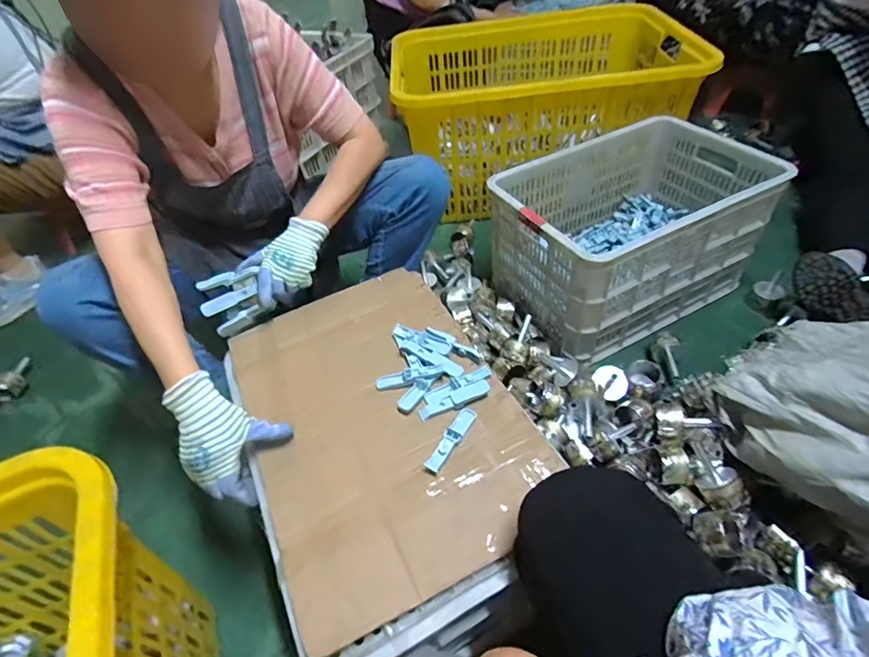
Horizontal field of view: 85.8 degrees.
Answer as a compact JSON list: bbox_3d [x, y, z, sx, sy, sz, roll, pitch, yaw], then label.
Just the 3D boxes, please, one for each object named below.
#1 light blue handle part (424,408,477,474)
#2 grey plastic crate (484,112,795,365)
[{"bbox_3d":[0.022,0.137,0.584,0.021,0.015,0.100,22,54,25],"label":"light blue handle part"},{"bbox_3d":[0.419,-0.233,1.051,0.530,0.247,0.378,-26,49,-17],"label":"grey plastic crate"}]

